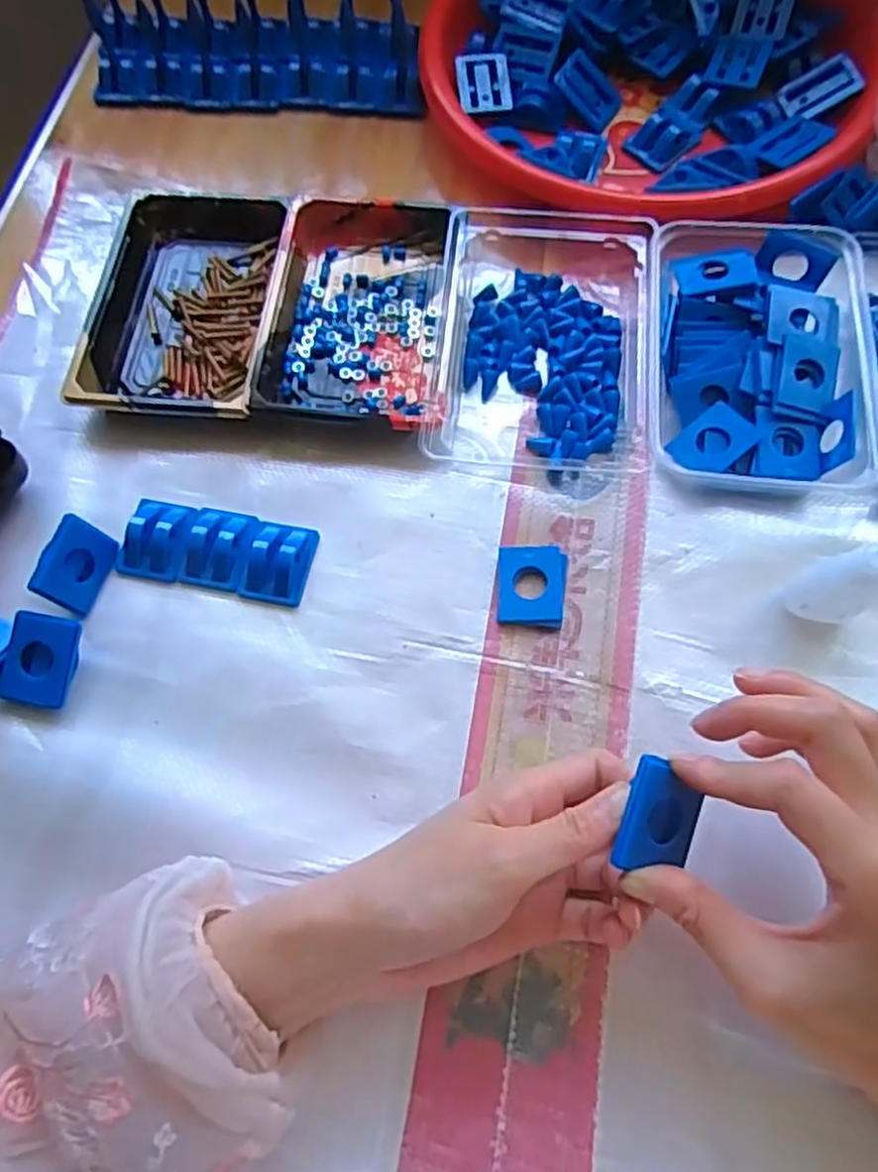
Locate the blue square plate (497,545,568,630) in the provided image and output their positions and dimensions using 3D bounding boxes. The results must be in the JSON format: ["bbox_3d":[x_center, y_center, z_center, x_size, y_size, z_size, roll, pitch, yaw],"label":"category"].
[{"bbox_3d":[0.048,0.000,0.378,0.034,0.006,0.043,6,68,5],"label":"blue square plate"}]

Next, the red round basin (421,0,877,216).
[{"bbox_3d":[0.141,-0.354,0.487,0.283,0.051,0.259,-1,68,3],"label":"red round basin"}]

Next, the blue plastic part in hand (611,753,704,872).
[{"bbox_3d":[0.087,0.089,0.285,0.032,0.005,0.040,22,83,-24],"label":"blue plastic part in hand"}]

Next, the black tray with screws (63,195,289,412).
[{"bbox_3d":[-0.149,-0.171,0.443,0.106,0.023,0.161,6,68,5],"label":"black tray with screws"}]

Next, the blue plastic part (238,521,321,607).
[{"bbox_3d":[-0.085,-0.014,0.387,0.033,0.015,0.044,9,69,7],"label":"blue plastic part"}]

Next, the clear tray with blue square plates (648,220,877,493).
[{"bbox_3d":[0.172,-0.124,0.400,0.110,0.035,0.155,4,68,4],"label":"clear tray with blue square plates"}]

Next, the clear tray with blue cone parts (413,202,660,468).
[{"bbox_3d":[0.061,-0.152,0.421,0.120,0.030,0.174,6,68,5],"label":"clear tray with blue cone parts"}]

